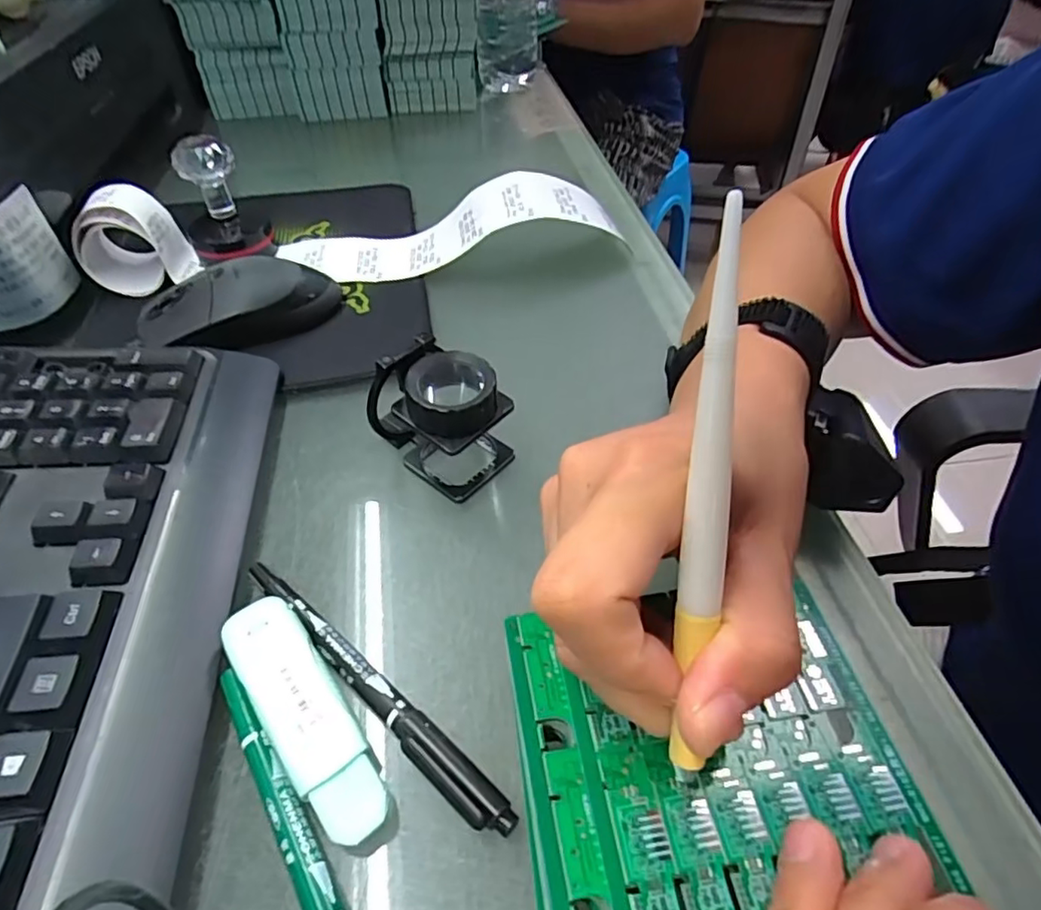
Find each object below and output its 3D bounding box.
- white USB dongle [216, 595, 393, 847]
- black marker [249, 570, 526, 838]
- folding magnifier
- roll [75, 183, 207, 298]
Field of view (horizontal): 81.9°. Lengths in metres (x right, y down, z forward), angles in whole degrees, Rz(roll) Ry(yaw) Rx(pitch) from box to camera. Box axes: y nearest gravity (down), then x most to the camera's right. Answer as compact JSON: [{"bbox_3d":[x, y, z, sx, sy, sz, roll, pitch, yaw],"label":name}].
[{"bbox_3d":[-0.072,0.085,0.200,0.026,0.017,0.085,-30,53,-24],"label":"white USB dongle"},{"bbox_3d":[-0.055,0.080,0.214,0.137,0.011,0.014,35,56,28],"label":"black marker"},{"bbox_3d":[-0.038,-0.018,0.275,0.065,0.056,0.041,26,52,23],"label":"folding magnifier"},{"bbox_3d":[-0.251,-0.143,0.389,0.054,0.061,0.055,0,47,0],"label":"roll"}]

